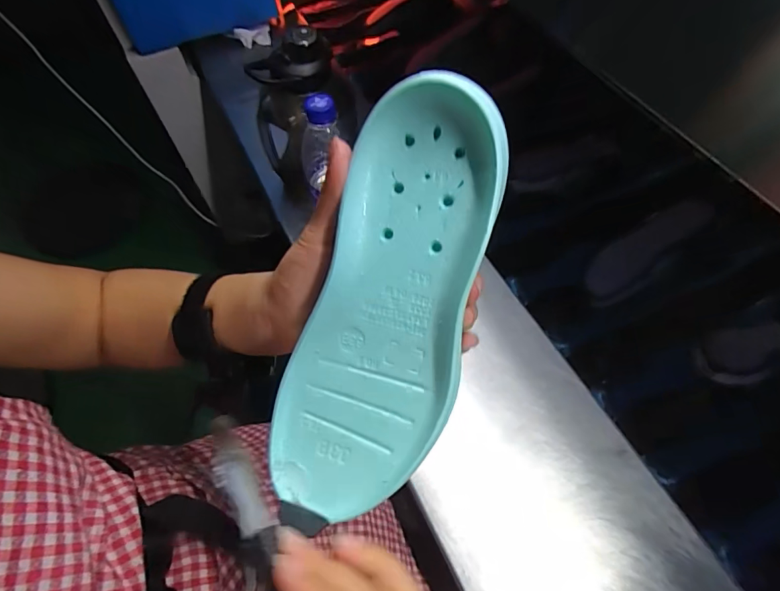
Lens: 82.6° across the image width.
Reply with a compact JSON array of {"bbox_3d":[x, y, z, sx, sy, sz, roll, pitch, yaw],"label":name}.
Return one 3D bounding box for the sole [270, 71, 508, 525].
[{"bbox_3d":[-0.002,0.011,0.224,0.083,0.027,0.219,21,103,14],"label":"sole"}]

